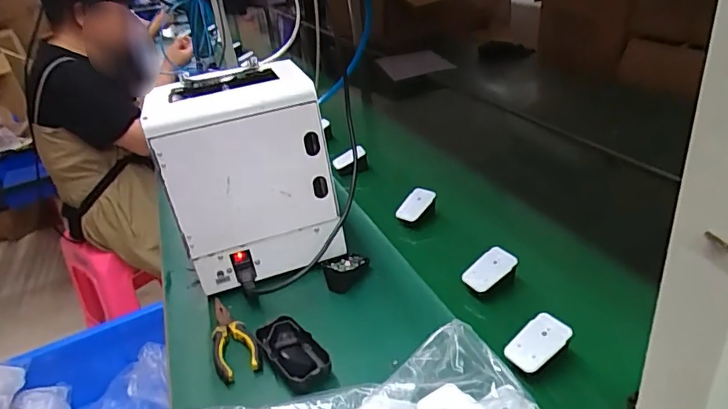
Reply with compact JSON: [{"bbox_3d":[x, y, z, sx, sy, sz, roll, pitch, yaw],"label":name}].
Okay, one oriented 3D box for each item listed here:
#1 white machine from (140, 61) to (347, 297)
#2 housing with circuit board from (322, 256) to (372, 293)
[{"bbox_3d":[-0.155,-0.041,0.739,0.212,0.272,0.181,-9,30,-3],"label":"white machine"},{"bbox_3d":[-0.022,0.096,0.723,0.067,0.037,0.052,-15,31,-12],"label":"housing with circuit board"}]

